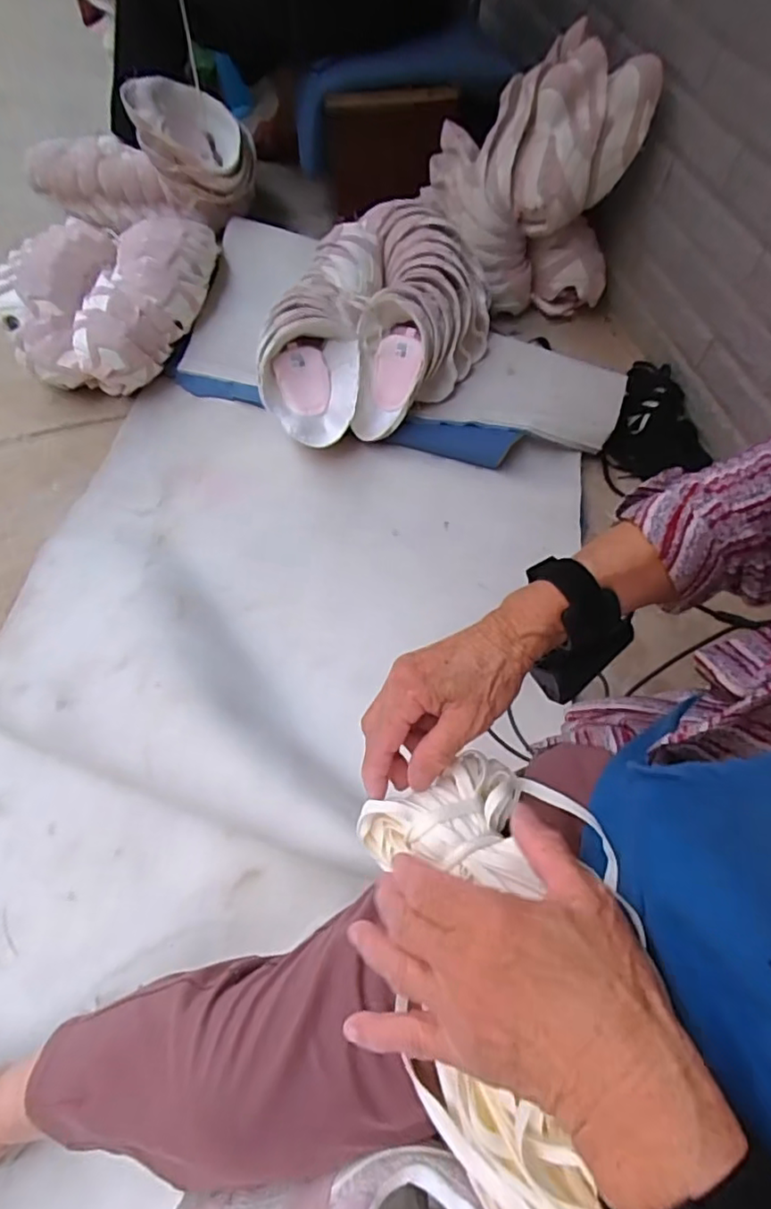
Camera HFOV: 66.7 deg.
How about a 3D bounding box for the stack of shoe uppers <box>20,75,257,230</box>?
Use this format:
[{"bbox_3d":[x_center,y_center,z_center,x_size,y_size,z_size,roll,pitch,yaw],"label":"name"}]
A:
[{"bbox_3d":[-0.489,-0.896,1.158,0.443,0.240,0.193,21,64,12],"label":"stack of shoe uppers"}]

